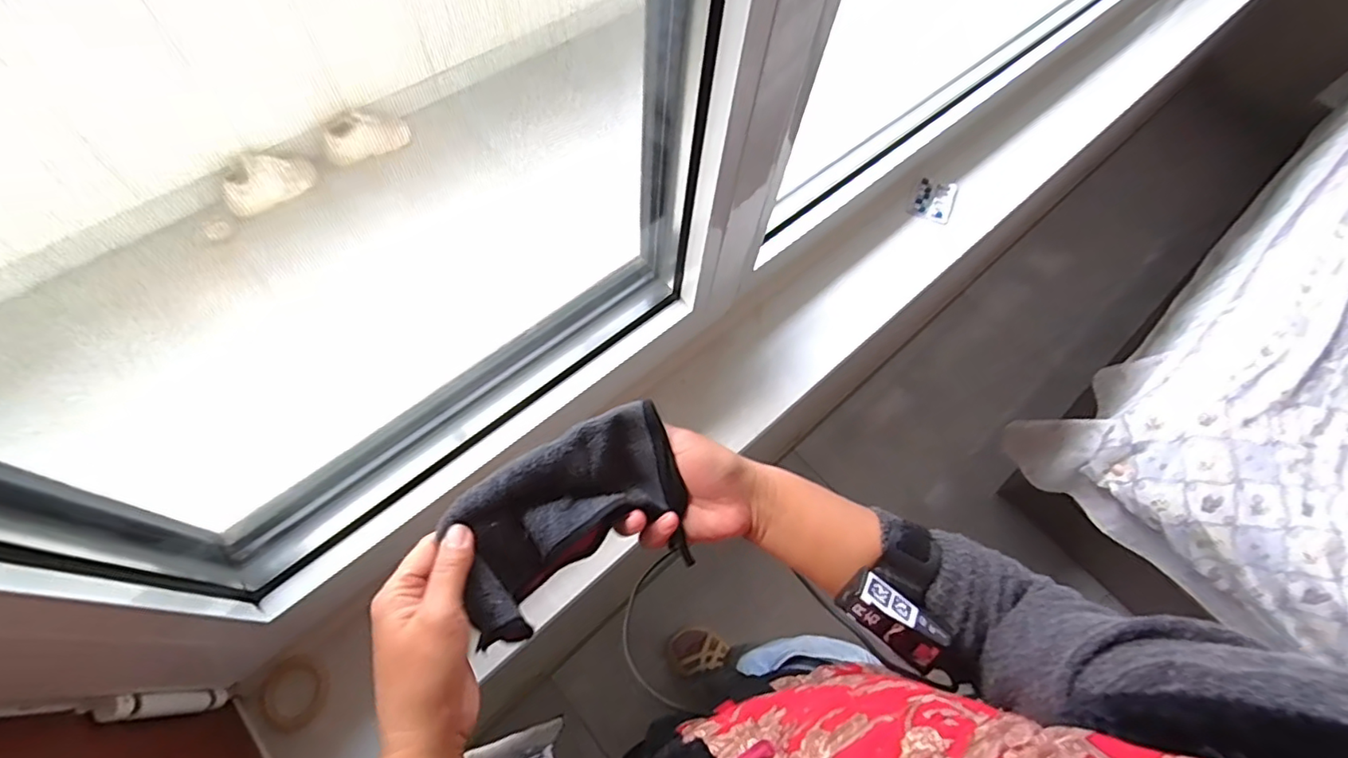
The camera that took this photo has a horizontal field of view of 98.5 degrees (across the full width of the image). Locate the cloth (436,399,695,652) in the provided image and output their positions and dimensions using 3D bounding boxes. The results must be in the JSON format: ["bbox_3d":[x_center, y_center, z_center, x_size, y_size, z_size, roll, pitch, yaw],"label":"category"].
[{"bbox_3d":[-0.069,0.092,0.397,0.156,0.025,0.111,-20,91,-25],"label":"cloth"}]

